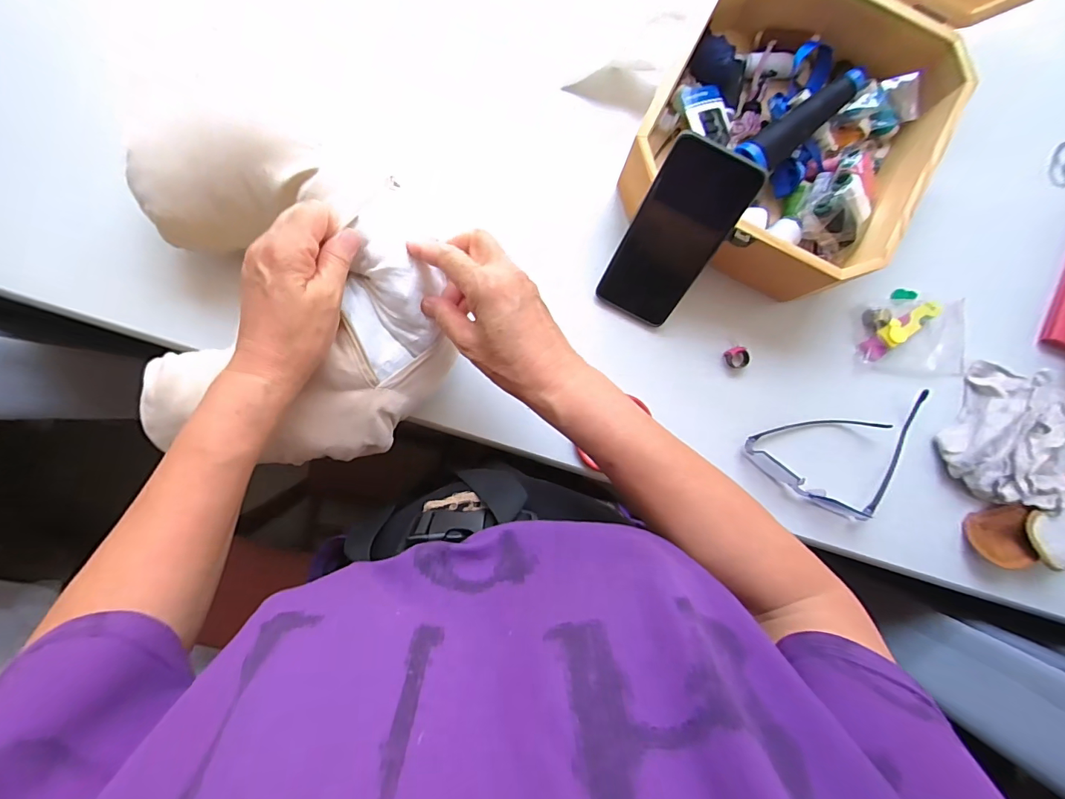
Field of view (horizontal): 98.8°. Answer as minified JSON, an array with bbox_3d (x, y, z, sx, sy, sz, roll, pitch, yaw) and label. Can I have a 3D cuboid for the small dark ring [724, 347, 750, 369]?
[{"bbox_3d":[0.207,-0.042,0.463,0.020,0.013,0.021,0,89,-1],"label":"small dark ring"}]

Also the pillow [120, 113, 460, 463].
[{"bbox_3d":[-0.202,-0.083,0.364,0.259,0.080,0.259,3,89,-1],"label":"pillow"}]

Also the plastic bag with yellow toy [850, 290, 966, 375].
[{"bbox_3d":[0.384,-0.067,0.460,0.111,0.017,0.082,0,89,-1],"label":"plastic bag with yellow toy"}]

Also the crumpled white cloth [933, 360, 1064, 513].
[{"bbox_3d":[0.474,0.033,0.449,0.117,0.032,0.139,19,89,-1],"label":"crumpled white cloth"}]

